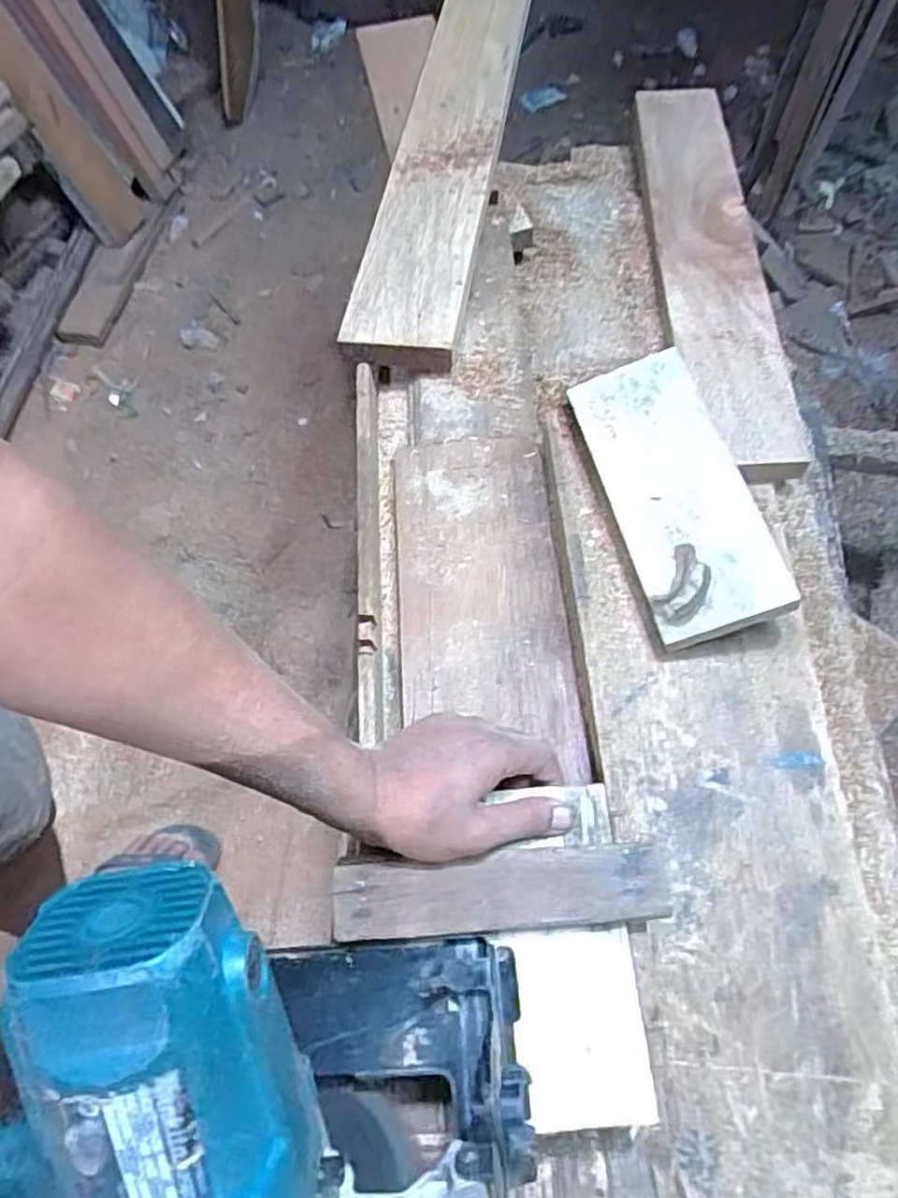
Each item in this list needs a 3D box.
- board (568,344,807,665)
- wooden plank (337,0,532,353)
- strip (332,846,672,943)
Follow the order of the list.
[{"bbox_3d":[0.193,-0.096,0.628,0.109,0.024,0.274,-19,60,12],"label":"board"},{"bbox_3d":[0.004,-0.527,0.801,0.115,0.033,0.694,8,65,6],"label":"wooden plank"},{"bbox_3d":[0.030,0.171,0.418,0.190,0.012,0.041,-5,61,0],"label":"strip"}]

